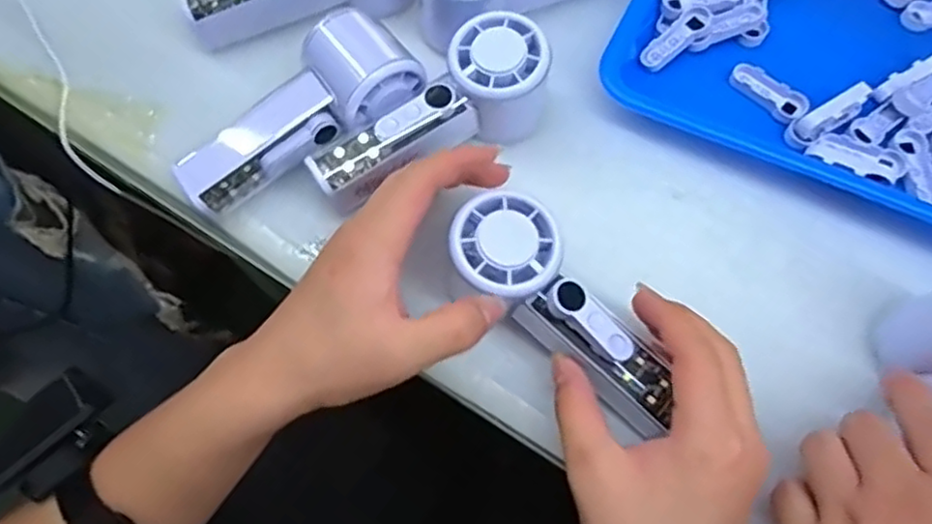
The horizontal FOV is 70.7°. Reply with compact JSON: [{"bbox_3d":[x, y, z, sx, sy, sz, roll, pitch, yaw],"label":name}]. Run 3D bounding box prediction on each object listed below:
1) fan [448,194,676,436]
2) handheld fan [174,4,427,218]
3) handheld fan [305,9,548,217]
[{"bbox_3d":[0.047,0.026,0.341,0.141,0.037,0.060,45,76,2],"label":"fan"},{"bbox_3d":[-0.100,-0.085,0.385,0.146,0.048,0.063,-36,73,-12],"label":"handheld fan"},{"bbox_3d":[-0.018,-0.080,0.386,0.147,0.055,0.053,-38,74,-12],"label":"handheld fan"}]

